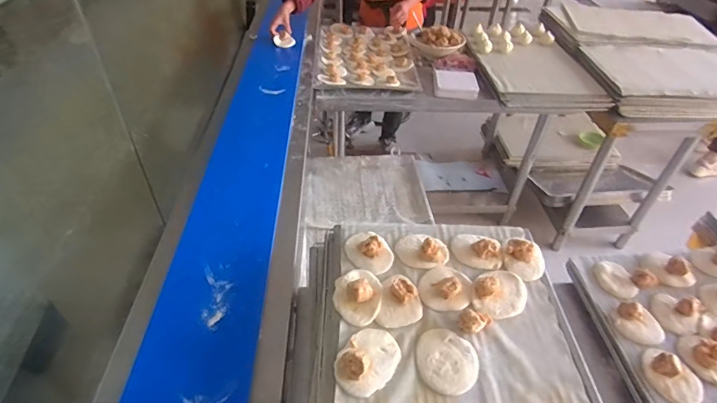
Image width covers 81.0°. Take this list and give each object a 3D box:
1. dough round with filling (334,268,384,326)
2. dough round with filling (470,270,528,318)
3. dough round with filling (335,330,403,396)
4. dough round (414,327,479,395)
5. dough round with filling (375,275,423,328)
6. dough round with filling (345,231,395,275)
[{"bbox_3d":[0.000,0.152,0.713,0.084,0.038,0.108,5,42,2],"label":"dough round with filling"},{"bbox_3d":[0.248,0.155,0.729,0.084,0.030,0.102,32,50,28],"label":"dough round with filling"},{"bbox_3d":[0.015,0.234,0.628,0.081,0.031,0.107,27,47,24],"label":"dough round with filling"},{"bbox_3d":[0.136,0.242,0.647,0.092,0.011,0.103,0,42,-4],"label":"dough round"},{"bbox_3d":[0.074,0.166,0.710,0.070,0.033,0.093,9,43,7],"label":"dough round with filling"},{"bbox_3d":[0.022,0.086,0.792,0.081,0.038,0.104,-22,48,-25],"label":"dough round with filling"}]

